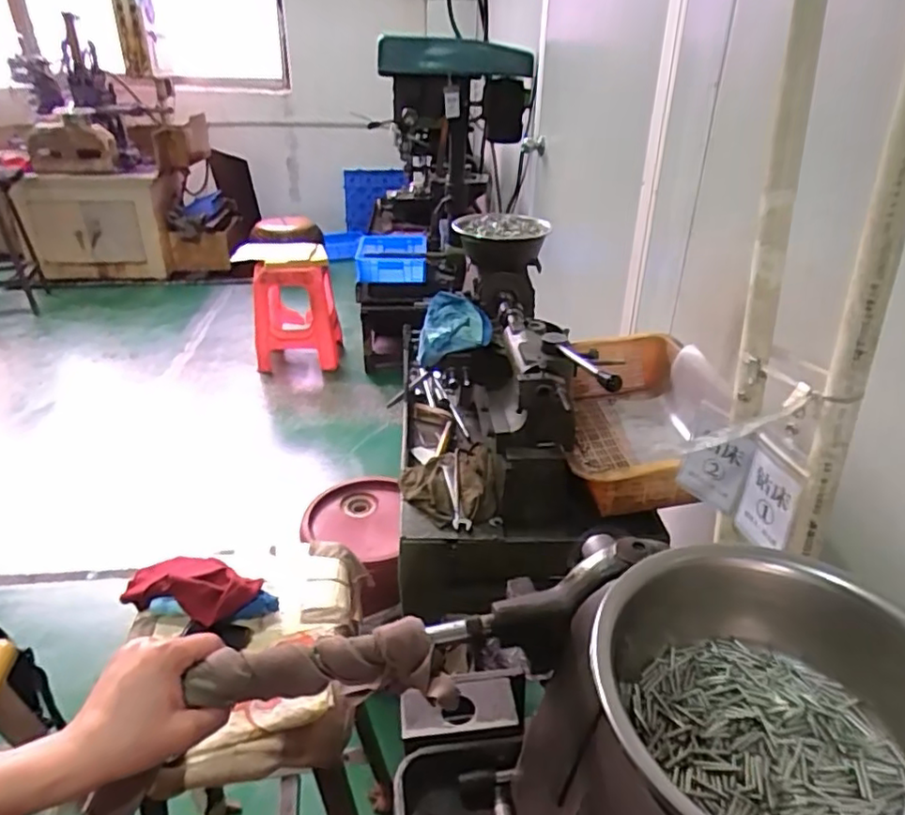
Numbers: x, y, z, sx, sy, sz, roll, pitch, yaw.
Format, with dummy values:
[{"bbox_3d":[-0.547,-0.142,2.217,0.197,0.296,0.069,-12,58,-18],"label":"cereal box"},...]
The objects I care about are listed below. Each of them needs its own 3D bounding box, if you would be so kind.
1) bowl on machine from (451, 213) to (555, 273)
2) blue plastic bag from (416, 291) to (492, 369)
[{"bbox_3d":[0.087,-0.289,1.109,0.149,0.083,0.136,0,29,0],"label":"bowl on machine"},{"bbox_3d":[0.007,-0.124,1.023,0.111,0.082,0.127,5,29,9],"label":"blue plastic bag"}]

